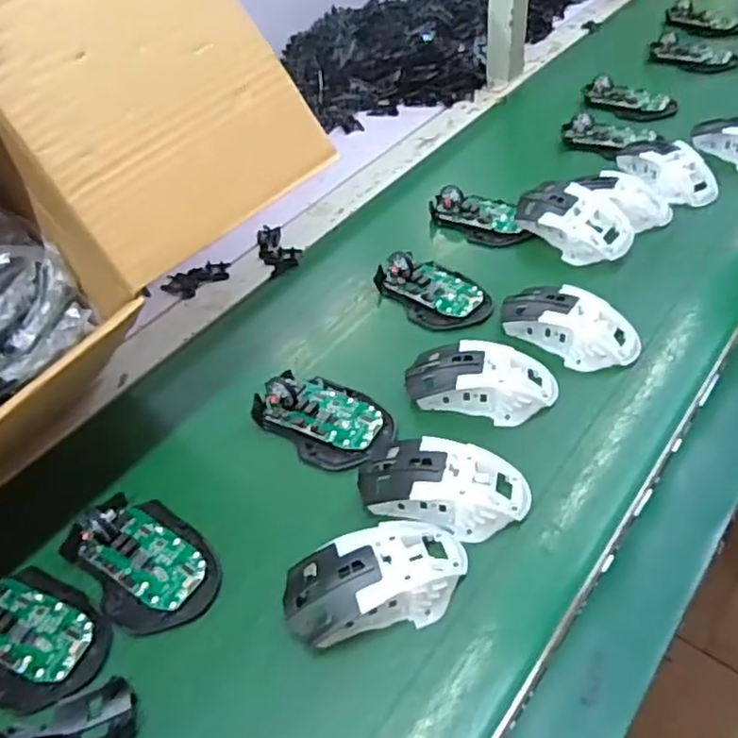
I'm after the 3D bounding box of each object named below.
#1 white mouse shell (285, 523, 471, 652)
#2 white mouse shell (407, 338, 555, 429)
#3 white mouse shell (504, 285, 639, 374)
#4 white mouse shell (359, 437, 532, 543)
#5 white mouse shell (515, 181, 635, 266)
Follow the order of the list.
[{"bbox_3d":[0.005,0.130,0.419,0.115,0.035,0.060,-12,44,-3],"label":"white mouse shell"},{"bbox_3d":[0.088,0.006,0.527,0.117,0.036,0.061,10,49,16],"label":"white mouse shell"},{"bbox_3d":[0.169,-0.040,0.560,0.114,0.037,0.064,33,58,32],"label":"white mouse shell"},{"bbox_3d":[0.051,0.079,0.462,0.118,0.036,0.063,6,48,13],"label":"white mouse shell"},{"bbox_3d":[0.199,-0.144,0.648,0.066,0.049,0.115,-31,50,-21],"label":"white mouse shell"}]

